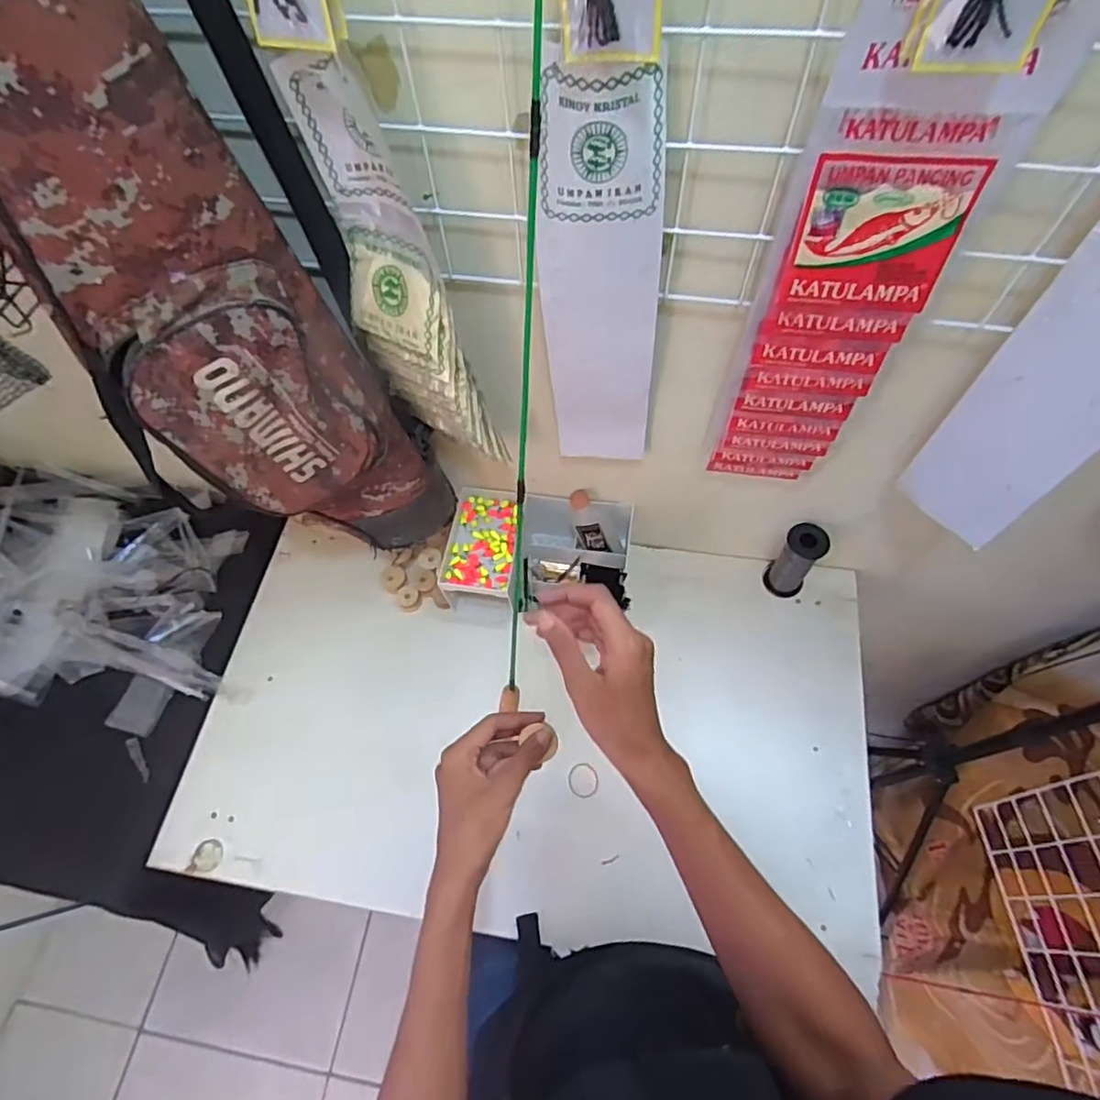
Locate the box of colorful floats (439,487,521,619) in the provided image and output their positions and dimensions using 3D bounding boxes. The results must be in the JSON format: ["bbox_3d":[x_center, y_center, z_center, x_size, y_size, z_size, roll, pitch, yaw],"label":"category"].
[{"bbox_3d":[-0.086,0.005,0.823,0.102,0.087,0.160,-1,62,3],"label":"box of colorful floats"}]

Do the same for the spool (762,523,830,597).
[{"bbox_3d":[0.314,0.015,0.790,0.050,0.126,0.042,34,69,19],"label":"spool"}]

